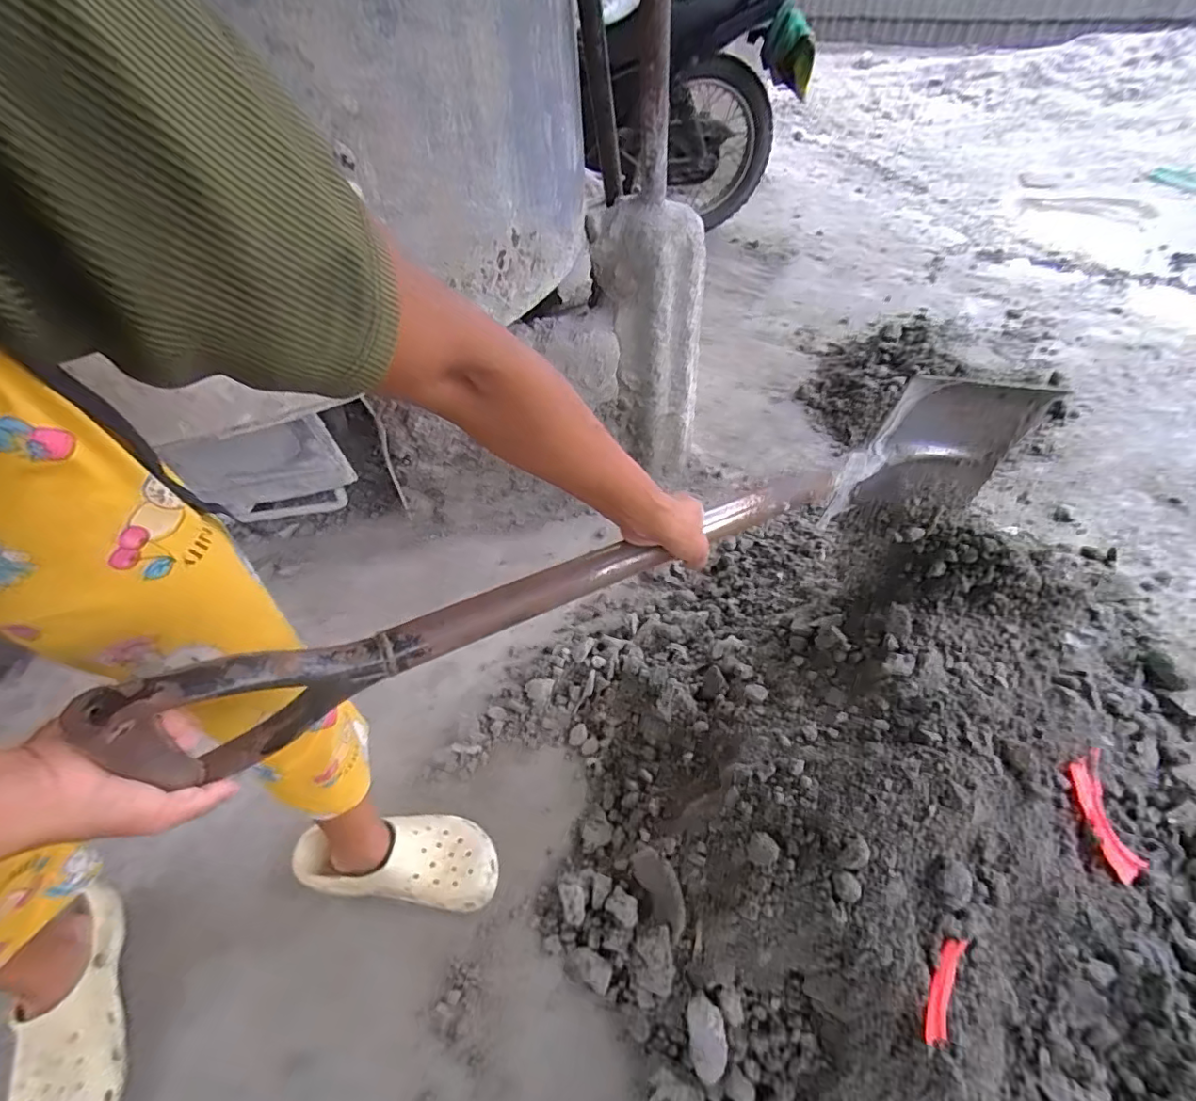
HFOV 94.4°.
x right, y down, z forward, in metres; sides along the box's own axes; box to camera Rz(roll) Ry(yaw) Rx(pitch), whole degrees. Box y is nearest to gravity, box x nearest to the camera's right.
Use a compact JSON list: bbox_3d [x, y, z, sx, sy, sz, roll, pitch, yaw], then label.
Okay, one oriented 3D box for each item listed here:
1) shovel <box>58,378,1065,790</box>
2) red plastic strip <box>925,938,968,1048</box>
[{"bbox_3d":[0.113,-0.018,0.533,0.934,0.173,0.077,-19,49,-26],"label":"shovel"},{"bbox_3d":[0.343,0.436,0.551,0.024,0.004,0.099,33,66,5],"label":"red plastic strip"}]

